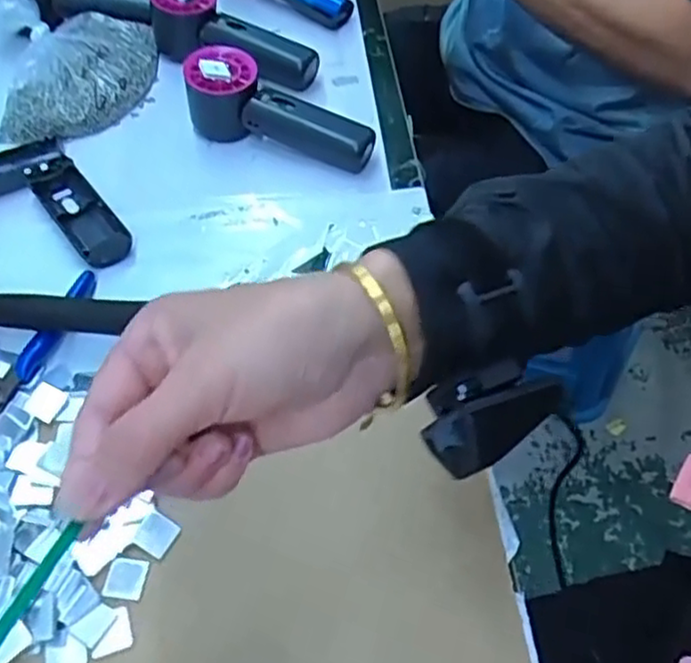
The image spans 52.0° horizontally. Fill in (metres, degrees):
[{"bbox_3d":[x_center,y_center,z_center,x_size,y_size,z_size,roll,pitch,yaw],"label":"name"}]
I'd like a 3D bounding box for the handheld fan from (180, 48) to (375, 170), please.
[{"bbox_3d":[-0.052,-0.178,0.564,0.153,0.053,0.052,14,57,11],"label":"handheld fan"}]

